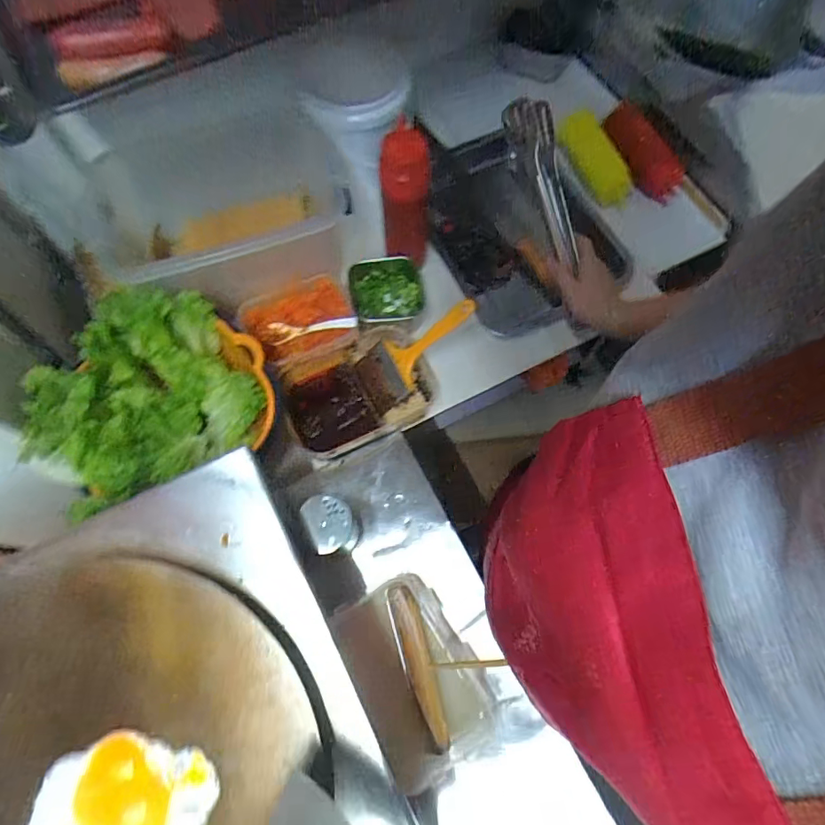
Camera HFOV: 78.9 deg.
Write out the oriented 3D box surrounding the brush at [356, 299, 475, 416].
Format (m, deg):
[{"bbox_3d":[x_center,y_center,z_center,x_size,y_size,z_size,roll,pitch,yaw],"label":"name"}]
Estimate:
[{"bbox_3d":[0.002,-0.087,0.670,0.185,0.029,0.085,-38,71,26],"label":"brush"}]

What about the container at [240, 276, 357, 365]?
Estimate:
[{"bbox_3d":[-0.163,-0.126,0.732,0.154,0.047,0.121,-22,72,-8],"label":"container"}]

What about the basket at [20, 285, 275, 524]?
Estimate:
[{"bbox_3d":[-0.315,-0.019,0.617,0.255,0.141,0.230,-39,75,-13],"label":"basket"}]

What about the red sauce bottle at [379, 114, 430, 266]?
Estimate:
[{"bbox_3d":[-0.009,-0.288,0.697,0.063,0.225,0.072,3,70,1],"label":"red sauce bottle"}]

